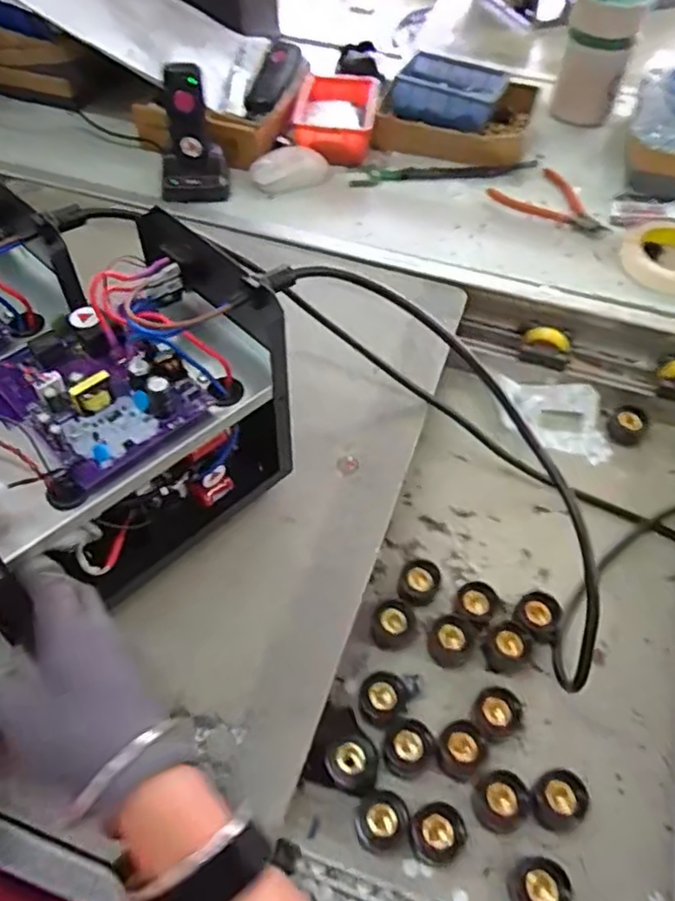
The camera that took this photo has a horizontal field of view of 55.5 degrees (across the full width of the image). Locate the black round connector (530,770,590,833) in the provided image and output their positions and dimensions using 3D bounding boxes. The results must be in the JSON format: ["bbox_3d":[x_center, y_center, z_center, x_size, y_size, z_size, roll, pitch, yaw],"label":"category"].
[{"bbox_3d":[0.162,0.257,0.471,0.030,0.039,0.036,-16,56,-12],"label":"black round connector"}]

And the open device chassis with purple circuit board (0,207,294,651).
[{"bbox_3d":[-0.161,-0.016,0.461,0.228,0.170,0.143,-37,63,-24],"label":"open device chassis with purple circuit board"}]

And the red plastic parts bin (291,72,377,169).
[{"bbox_3d":[-0.001,-0.451,0.874,0.103,0.045,0.160,6,55,2],"label":"red plastic parts bin"}]

